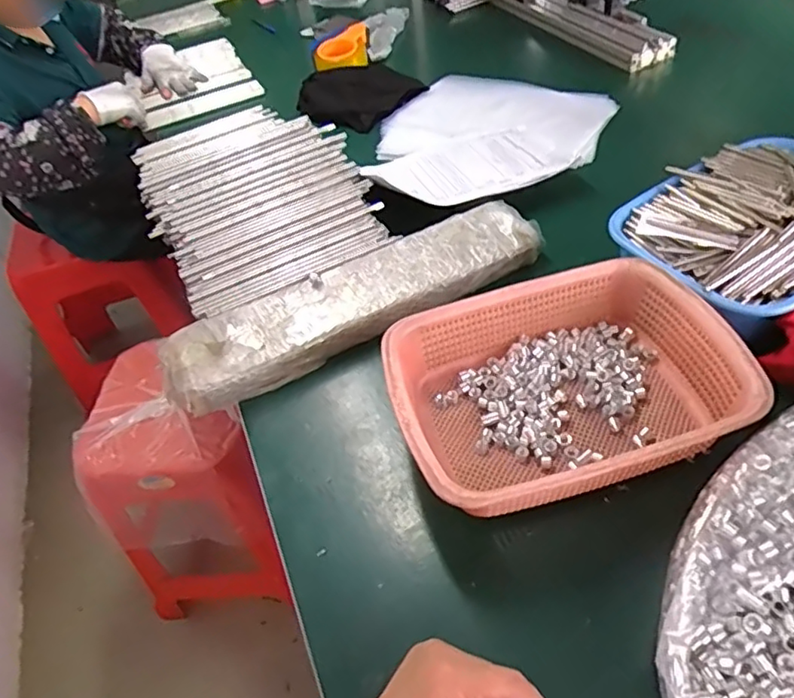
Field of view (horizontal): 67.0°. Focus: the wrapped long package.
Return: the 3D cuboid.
[{"bbox_3d":[-0.044,-0.061,0.697,0.454,0.049,0.114,-26,48,-11],"label":"wrapped long package"}]

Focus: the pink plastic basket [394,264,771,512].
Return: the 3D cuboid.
[{"bbox_3d":[0.147,0.034,0.553,0.294,0.077,0.217,-16,47,-4],"label":"pink plastic basket"}]

